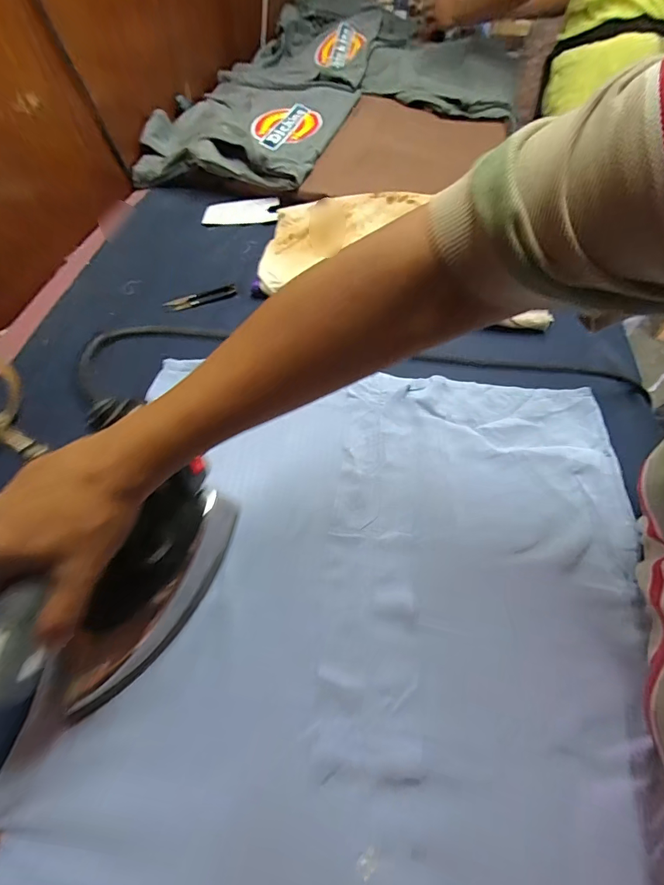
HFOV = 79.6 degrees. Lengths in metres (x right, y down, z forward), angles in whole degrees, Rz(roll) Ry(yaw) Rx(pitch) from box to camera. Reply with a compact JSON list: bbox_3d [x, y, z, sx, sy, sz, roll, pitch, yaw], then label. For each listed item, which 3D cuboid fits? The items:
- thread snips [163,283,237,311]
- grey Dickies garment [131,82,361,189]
[{"bbox_3d":[-0.184,-0.202,0.557,0.099,0.009,0.027,-18,59,-13],"label":"thread snips"},{"bbox_3d":[-0.146,-0.643,0.808,0.325,0.078,0.487,14,57,8],"label":"grey Dickies garment"}]

